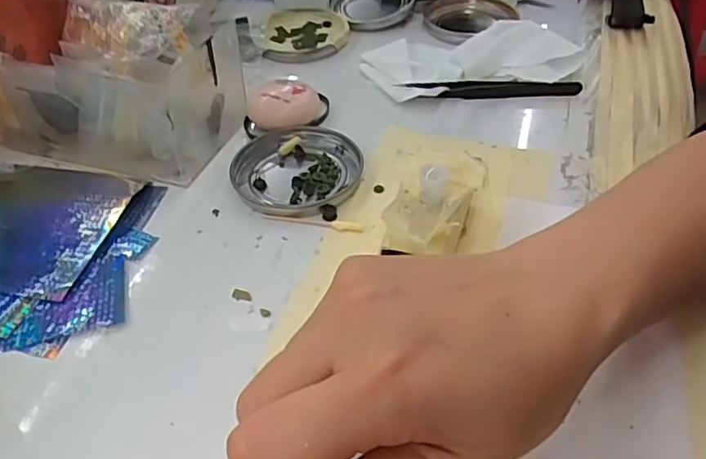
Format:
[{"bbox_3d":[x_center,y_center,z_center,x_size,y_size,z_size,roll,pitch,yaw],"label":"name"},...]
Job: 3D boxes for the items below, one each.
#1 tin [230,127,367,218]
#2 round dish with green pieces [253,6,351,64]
[{"bbox_3d":[-0.035,-0.037,0.359,0.077,0.010,0.074,-2,44,1],"label":"tin"},{"bbox_3d":[-0.043,-0.170,0.494,0.077,0.011,0.091,-6,44,-3],"label":"round dish with green pieces"}]

